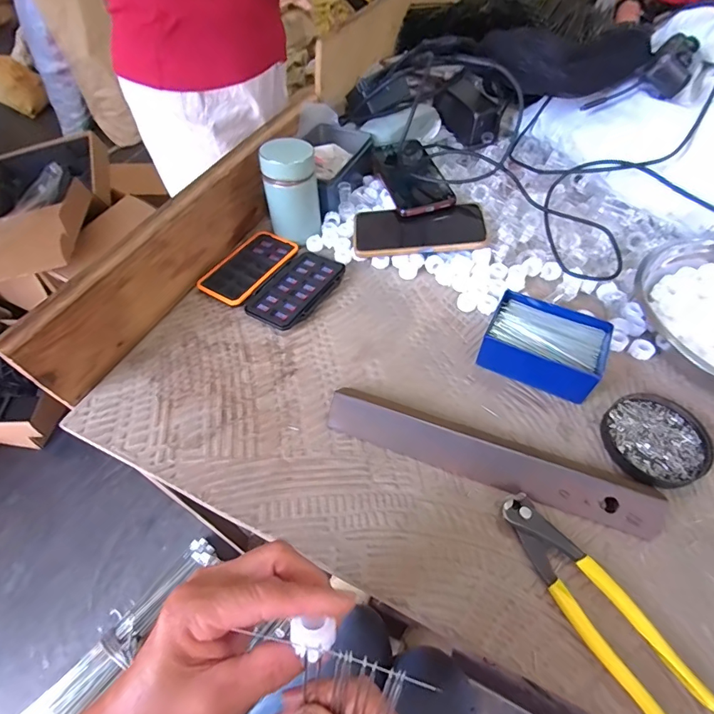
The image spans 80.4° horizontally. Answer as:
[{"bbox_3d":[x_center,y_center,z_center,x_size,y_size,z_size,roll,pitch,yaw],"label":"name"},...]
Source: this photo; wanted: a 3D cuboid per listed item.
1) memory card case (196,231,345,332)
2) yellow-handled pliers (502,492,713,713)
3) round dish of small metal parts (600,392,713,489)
[{"bbox_3d":[-0.106,-0.101,0.531,0.155,0.010,0.126,28,59,21],"label":"memory card case"},{"bbox_3d":[0.169,0.178,0.309,0.043,0.014,0.163,-28,57,-17],"label":"yellow-handled pliers"},{"bbox_3d":[0.274,0.075,0.389,0.087,0.012,0.084,-1,54,1],"label":"round dish of small metal parts"}]

